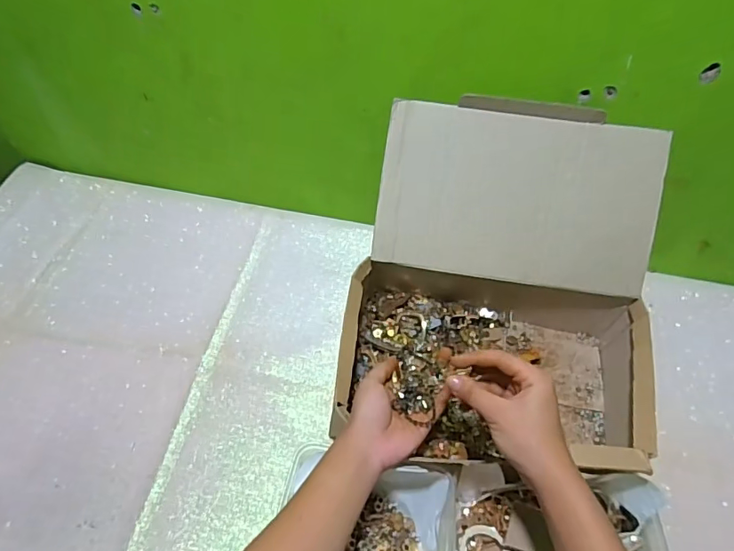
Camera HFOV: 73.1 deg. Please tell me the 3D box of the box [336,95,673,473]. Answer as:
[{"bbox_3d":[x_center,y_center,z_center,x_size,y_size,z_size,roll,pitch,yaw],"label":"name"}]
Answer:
[{"bbox_3d":[0.149,0.018,0.556,0.326,0.226,0.346,7,54,3],"label":"box"}]

